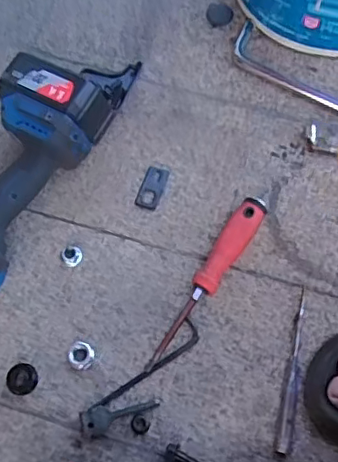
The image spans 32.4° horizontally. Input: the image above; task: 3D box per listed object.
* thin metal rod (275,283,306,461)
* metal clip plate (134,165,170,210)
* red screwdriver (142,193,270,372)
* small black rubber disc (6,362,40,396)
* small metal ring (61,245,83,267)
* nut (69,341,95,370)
[{"bbox_3d":[0.125,0.137,0.575,0.012,0.010,0.165,13,70,5],"label":"thin metal rod"},{"bbox_3d":[-0.019,-0.050,0.657,0.026,0.004,0.052,18,70,7],"label":"metal clip plate"},{"bbox_3d":[0.041,0.048,0.605,0.028,0.029,0.214,32,73,12],"label":"red screwdriver"},{"bbox_3d":[-0.147,0.147,0.580,0.031,0.006,0.030,0,69,0],"label":"small black rubber disc"},{"bbox_3d":[-0.104,0.025,0.623,0.022,0.010,0.024,0,69,0],"label":"small metal ring"},{"bbox_3d":[-0.088,0.124,0.582,0.026,0.008,0.027,0,69,0],"label":"nut"}]

